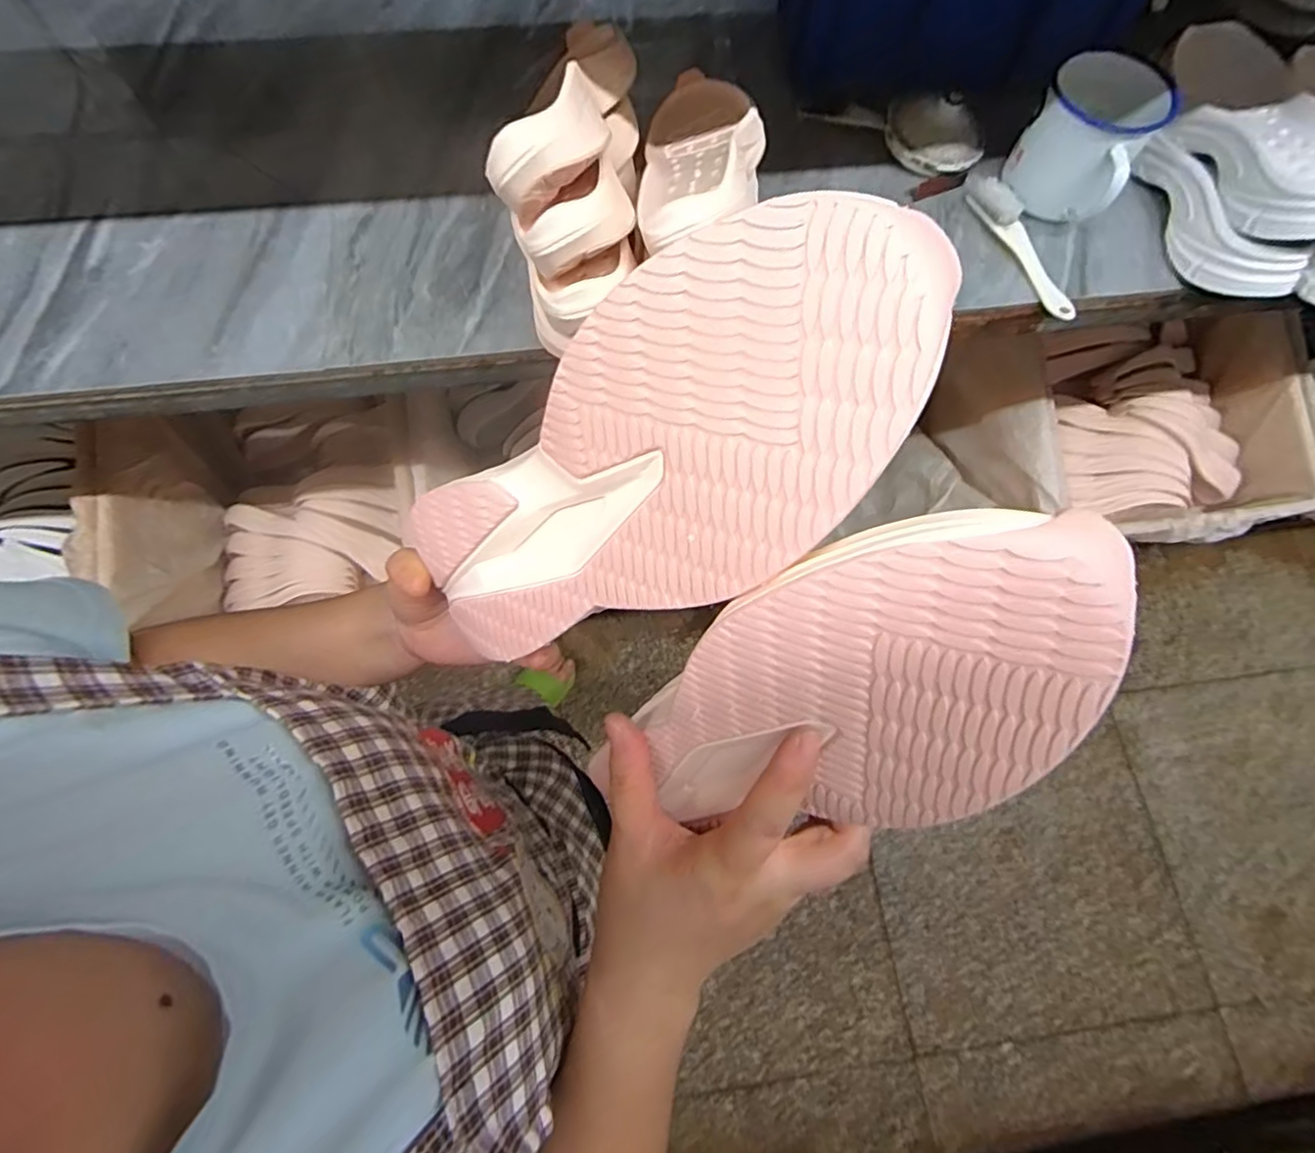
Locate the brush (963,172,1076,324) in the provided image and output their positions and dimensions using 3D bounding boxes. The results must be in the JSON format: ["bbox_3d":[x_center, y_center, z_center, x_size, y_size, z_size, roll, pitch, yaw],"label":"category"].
[{"bbox_3d":[0.346,-0.317,0.584,0.024,0.029,0.174,-19,73,-8],"label":"brush"}]

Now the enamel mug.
[{"bbox_3d":[0.396,-0.404,0.573,0.099,0.086,0.099,1,72,-2],"label":"enamel mug"}]

